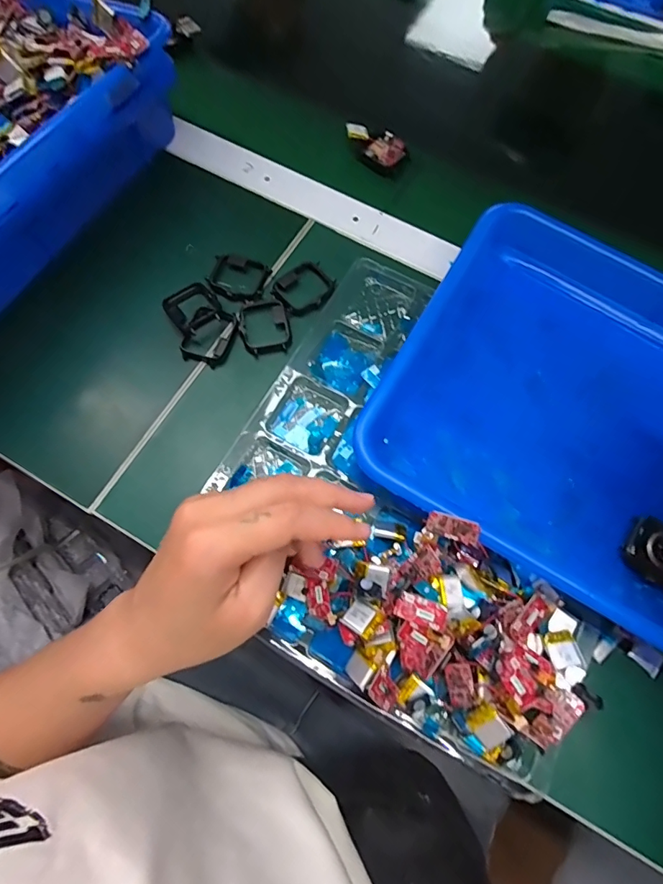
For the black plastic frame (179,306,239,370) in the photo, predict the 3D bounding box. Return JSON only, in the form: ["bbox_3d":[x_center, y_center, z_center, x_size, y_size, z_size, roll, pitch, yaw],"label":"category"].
[{"bbox_3d":[-0.092,-0.081,0.349,0.034,0.013,0.045,22,70,11],"label":"black plastic frame"}]

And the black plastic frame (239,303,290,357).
[{"bbox_3d":[-0.051,-0.088,0.352,0.037,0.005,0.047,-12,68,-2],"label":"black plastic frame"}]

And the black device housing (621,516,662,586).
[{"bbox_3d":[0.208,0.072,0.286,0.044,0.007,0.035,33,73,15],"label":"black device housing"}]

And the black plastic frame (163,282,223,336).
[{"bbox_3d":[-0.107,-0.104,0.357,0.037,0.008,0.039,-38,71,-12],"label":"black plastic frame"}]

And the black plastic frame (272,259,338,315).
[{"bbox_3d":[-0.021,-0.122,0.362,0.042,0.007,0.046,38,74,16],"label":"black plastic frame"}]

